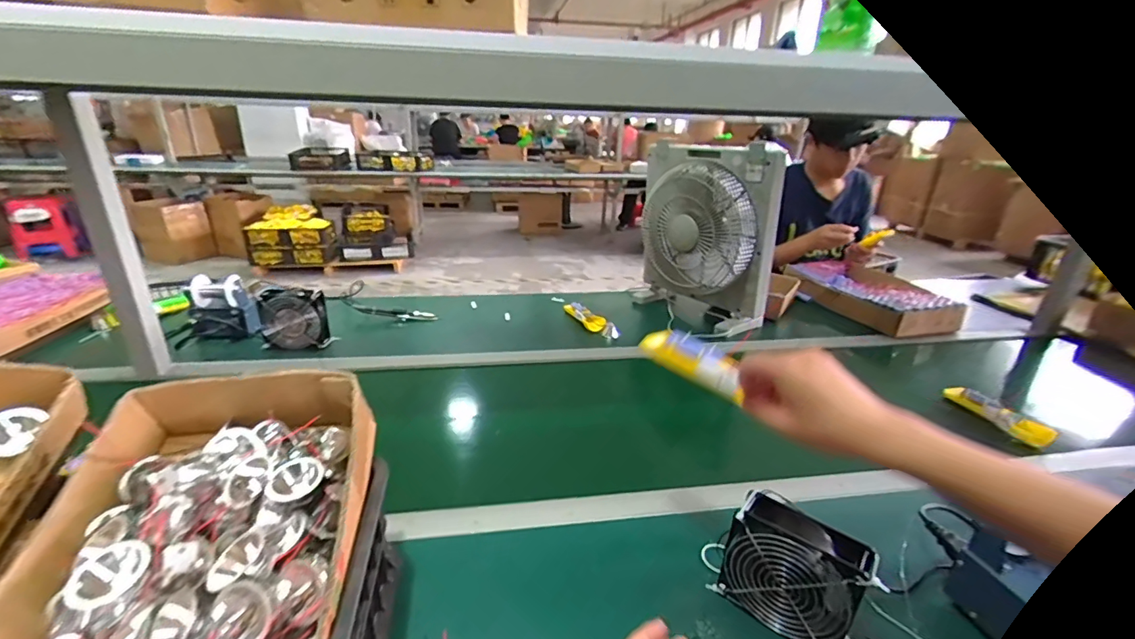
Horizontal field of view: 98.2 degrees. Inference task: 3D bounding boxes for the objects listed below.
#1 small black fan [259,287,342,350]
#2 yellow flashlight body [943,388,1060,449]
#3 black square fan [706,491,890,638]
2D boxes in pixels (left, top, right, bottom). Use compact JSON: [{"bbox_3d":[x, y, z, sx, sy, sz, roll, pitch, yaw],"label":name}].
[{"bbox_3d":[-0.555,0.002,1.005,0.125,0.124,0.033,-4,24,-14],"label":"small black fan"},{"bbox_3d":[0.727,0.157,0.833,0.025,0.037,0.164,-3,24,-13],"label":"yellow flashlight body"},{"bbox_3d":[0.228,0.257,0.495,0.127,0.125,0.052,21,29,36],"label":"black square fan"}]

